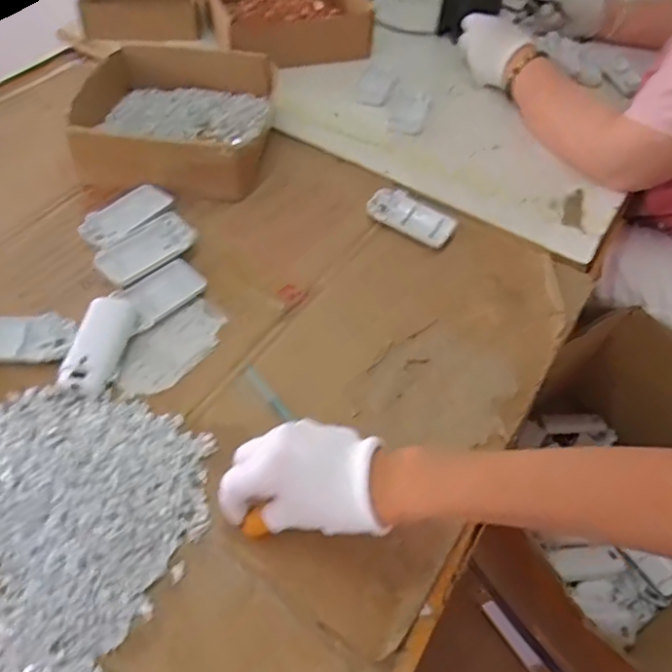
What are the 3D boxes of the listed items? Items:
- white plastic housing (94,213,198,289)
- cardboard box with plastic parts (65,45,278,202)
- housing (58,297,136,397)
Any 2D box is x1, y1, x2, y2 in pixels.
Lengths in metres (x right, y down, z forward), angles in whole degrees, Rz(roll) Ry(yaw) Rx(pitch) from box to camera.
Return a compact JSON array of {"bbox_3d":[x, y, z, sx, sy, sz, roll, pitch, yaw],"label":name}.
[{"bbox_3d":[-0.185,-0.084,0.613,0.099,0.015,0.055,-33,64,-25],"label":"white plastic housing"},{"bbox_3d":[-0.185,-0.255,0.721,0.208,0.053,0.197,6,54,-1],"label":"cardboard box with plastic parts"},{"bbox_3d":[-0.206,0.007,0.539,0.039,0.022,0.091,9,54,1],"label":"housing"}]

